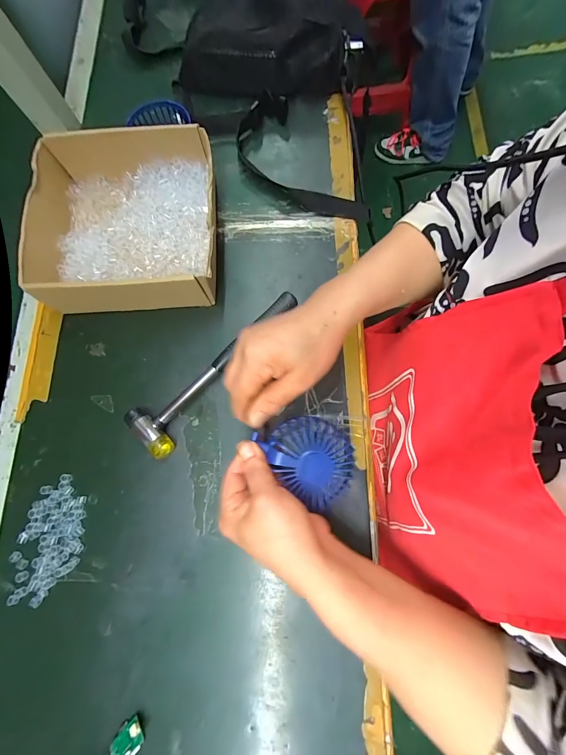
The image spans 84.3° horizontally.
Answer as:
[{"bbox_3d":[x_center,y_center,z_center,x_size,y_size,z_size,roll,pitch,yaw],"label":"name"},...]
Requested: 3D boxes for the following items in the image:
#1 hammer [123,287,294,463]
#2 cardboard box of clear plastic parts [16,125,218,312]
[{"bbox_3d":[-0.079,-0.019,0.361,0.059,0.024,0.233,38,80,9],"label":"hammer"},{"bbox_3d":[-0.187,-0.189,0.384,0.214,0.073,0.208,-4,77,0],"label":"cardboard box of clear plastic parts"}]

